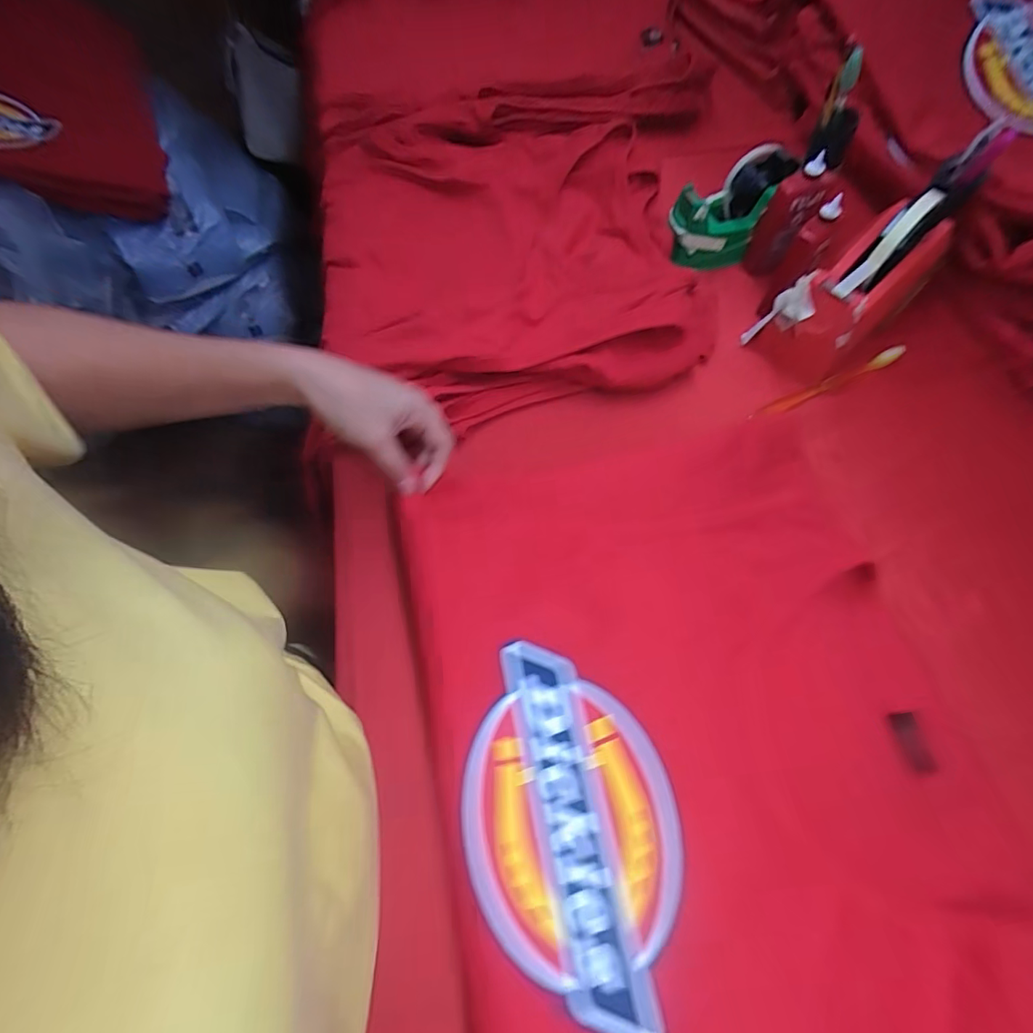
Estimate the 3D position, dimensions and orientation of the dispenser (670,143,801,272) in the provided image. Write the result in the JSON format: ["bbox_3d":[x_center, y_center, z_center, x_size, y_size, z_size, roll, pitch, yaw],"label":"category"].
[{"bbox_3d":[0.232,-0.334,0.567,0.121,0.104,0.057,-12,66,-6],"label":"dispenser"}]

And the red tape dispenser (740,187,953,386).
[{"bbox_3d":[0.331,-0.231,0.489,0.174,0.108,0.093,-38,71,-16],"label":"red tape dispenser"}]

